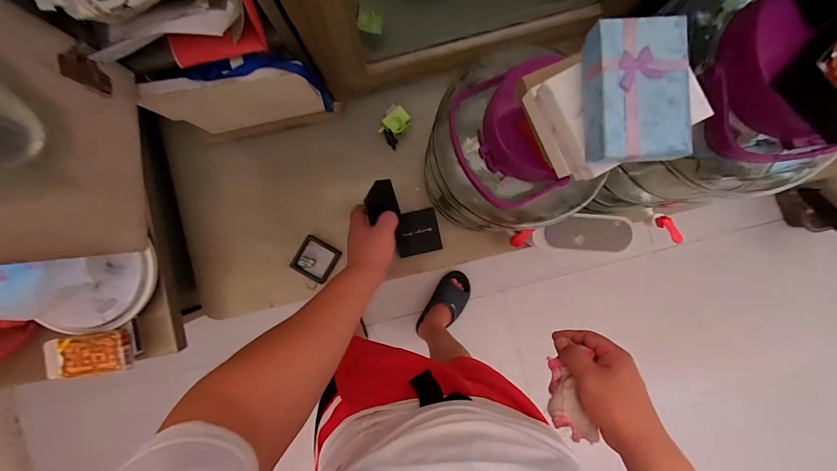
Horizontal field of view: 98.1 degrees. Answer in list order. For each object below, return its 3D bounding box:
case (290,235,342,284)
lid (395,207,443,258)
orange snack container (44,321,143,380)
[{"bbox_3d":[-0.189,0.043,0.667,0.077,0.020,0.069,29,78,4],"label":"case"},{"bbox_3d":[-0.002,-0.005,0.676,0.080,0.015,0.079,-12,90,-2],"label":"lid"},{"bbox_3d":[-0.498,0.179,0.561,0.117,0.055,0.064,-6,90,-2],"label":"orange snack container"}]

